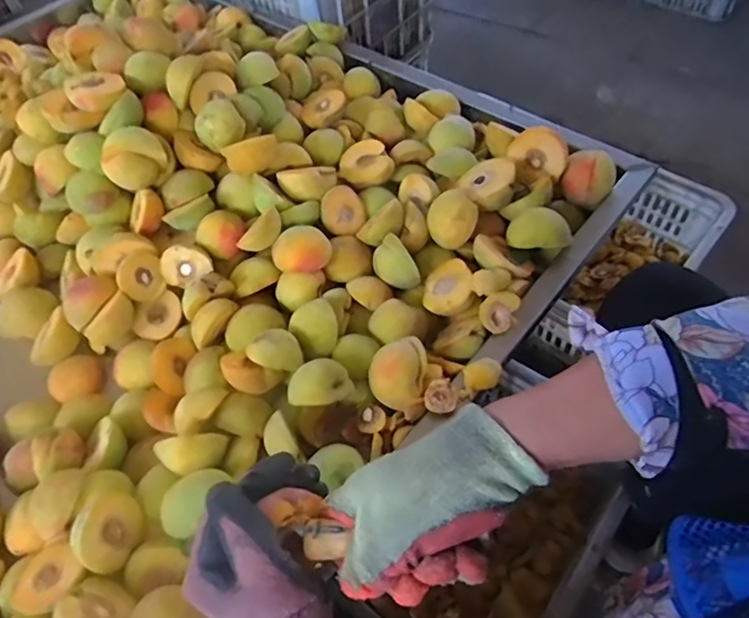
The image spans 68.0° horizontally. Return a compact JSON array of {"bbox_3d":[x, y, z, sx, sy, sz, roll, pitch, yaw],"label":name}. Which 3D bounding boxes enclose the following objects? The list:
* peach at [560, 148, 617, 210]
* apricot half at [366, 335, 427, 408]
[{"bbox_3d":[0.253,-0.155,0.654,0.056,0.054,0.052,21,59,18],"label":"peach"},{"bbox_3d":[0.022,0.060,0.520,0.052,0.041,0.058,14,57,14],"label":"apricot half"}]

